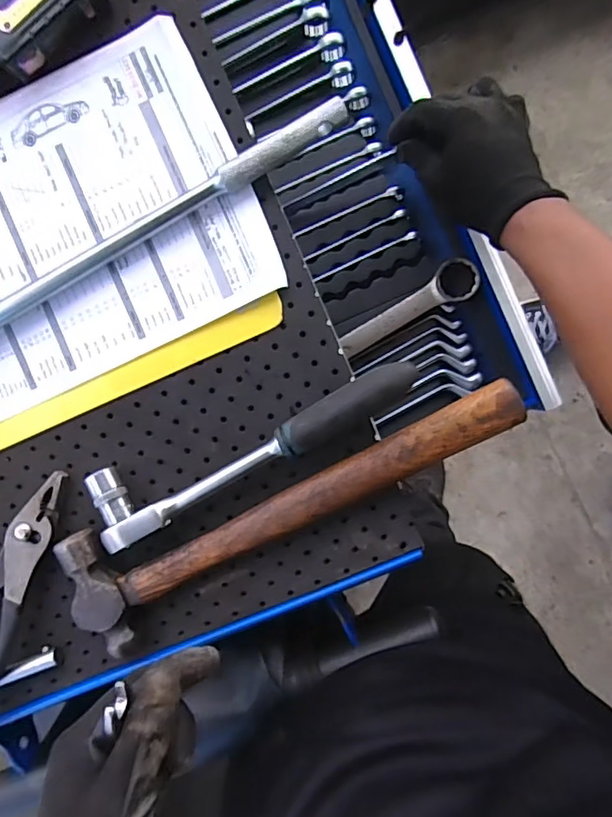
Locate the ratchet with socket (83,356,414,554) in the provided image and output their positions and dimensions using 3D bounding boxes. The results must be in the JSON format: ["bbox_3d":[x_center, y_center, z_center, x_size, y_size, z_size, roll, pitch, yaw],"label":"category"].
[{"bbox_3d":[-0.036,0.025,0.365,0.236,0.034,0.051,-25,90,6],"label":"ratchet with socket"}]

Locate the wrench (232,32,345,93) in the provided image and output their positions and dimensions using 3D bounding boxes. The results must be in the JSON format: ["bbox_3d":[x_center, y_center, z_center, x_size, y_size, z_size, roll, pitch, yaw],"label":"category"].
[{"bbox_3d":[-0.017,-0.339,0.518,0.116,0.015,0.021,-20,90,6],"label":"wrench"}]

